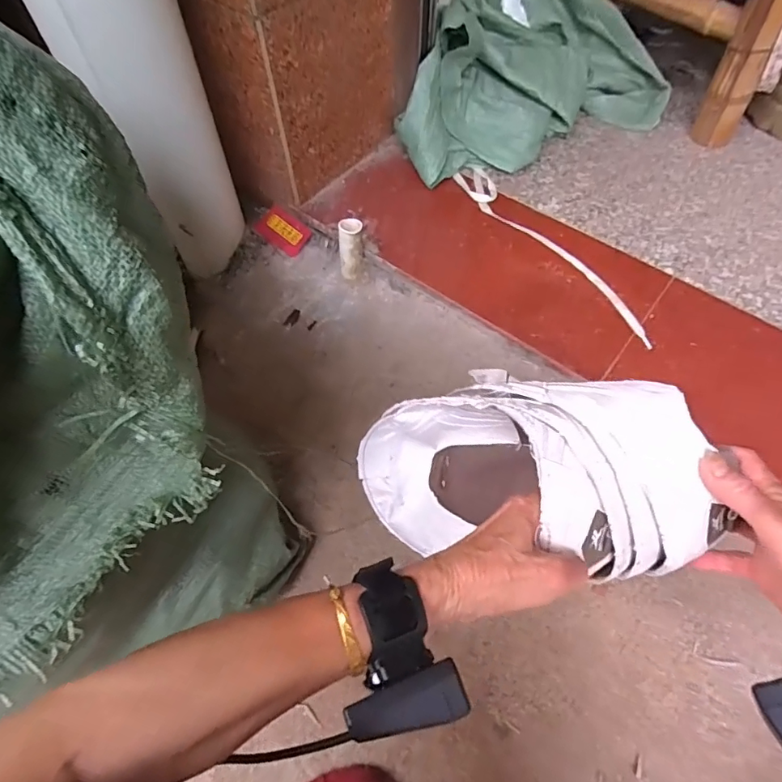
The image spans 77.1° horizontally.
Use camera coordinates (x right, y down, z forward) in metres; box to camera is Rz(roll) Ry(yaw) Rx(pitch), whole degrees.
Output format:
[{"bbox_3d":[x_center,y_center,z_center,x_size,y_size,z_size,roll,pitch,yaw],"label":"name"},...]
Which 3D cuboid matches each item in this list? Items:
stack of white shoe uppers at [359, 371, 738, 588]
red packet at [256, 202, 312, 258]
[{"bbox_3d":[0.094,0.063,0.410,0.278,0.123,0.127,-9,52,44],"label":"stack of white shoe uppers"},{"bbox_3d":[-0.165,-0.246,0.752,0.092,0.005,0.051,41,90,19],"label":"red packet"}]

